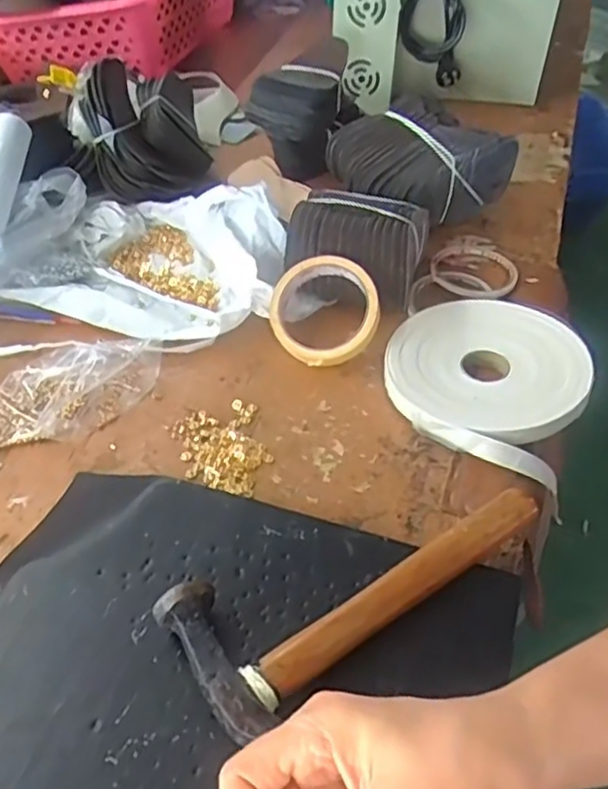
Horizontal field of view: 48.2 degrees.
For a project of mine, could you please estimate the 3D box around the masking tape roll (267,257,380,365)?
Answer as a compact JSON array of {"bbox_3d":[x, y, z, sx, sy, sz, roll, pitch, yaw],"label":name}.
[{"bbox_3d":[0.018,-0.073,0.595,0.095,0.022,0.095,-1,78,14],"label":"masking tape roll"}]

